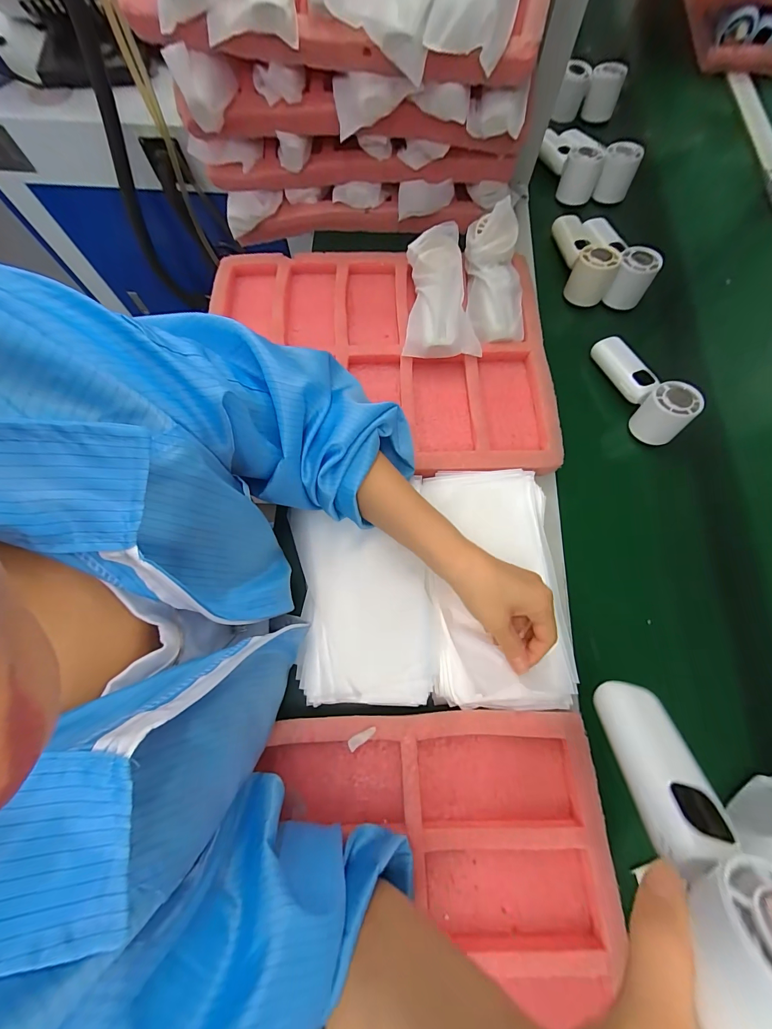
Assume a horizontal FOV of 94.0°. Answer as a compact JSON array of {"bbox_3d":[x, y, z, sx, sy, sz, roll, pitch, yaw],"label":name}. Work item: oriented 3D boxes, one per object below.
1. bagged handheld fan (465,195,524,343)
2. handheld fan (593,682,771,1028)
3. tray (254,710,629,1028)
[{"bbox_3d":[0.138,-0.302,0.461,0.068,0.043,0.161,-3,91,-3],"label":"bagged handheld fan"},{"bbox_3d":[0.152,0.157,0.180,0.044,0.151,0.046,17,108,3],"label":"handheld fan"},{"bbox_3d":[0.035,0.402,0.284,0.318,0.034,0.435,-1,73,-3],"label":"tray"}]

